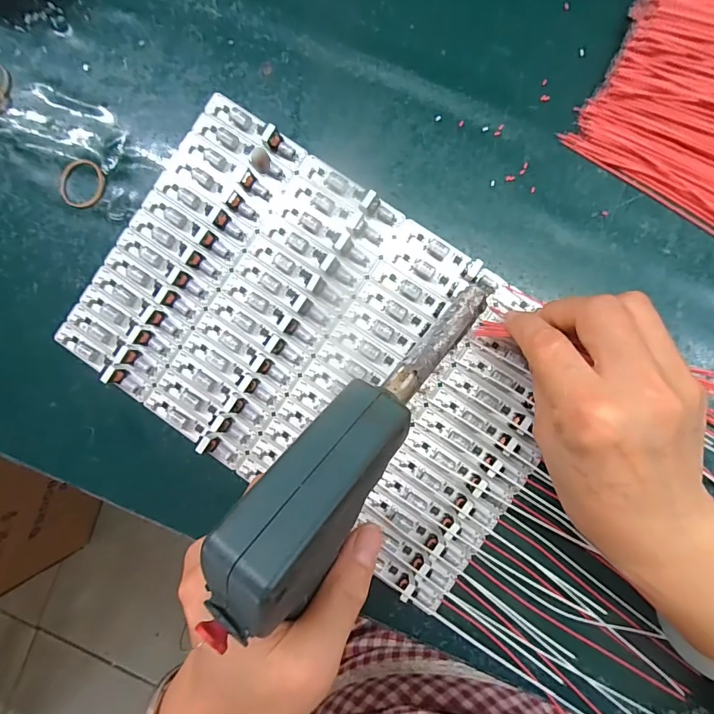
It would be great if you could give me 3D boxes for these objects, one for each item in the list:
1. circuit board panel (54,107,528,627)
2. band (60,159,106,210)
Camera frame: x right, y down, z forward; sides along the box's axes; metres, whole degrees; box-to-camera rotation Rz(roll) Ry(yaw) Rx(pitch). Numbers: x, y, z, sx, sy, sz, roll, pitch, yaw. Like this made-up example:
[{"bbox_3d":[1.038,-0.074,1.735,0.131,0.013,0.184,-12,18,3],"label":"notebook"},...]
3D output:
[{"bbox_3d":[-0.024,-0.007,0.265,0.293,0.013,0.188,35,93,4],"label":"circuit board panel"},{"bbox_3d":[-0.182,-0.114,0.282,0.029,0.004,0.031,0,90,5],"label":"band"}]

